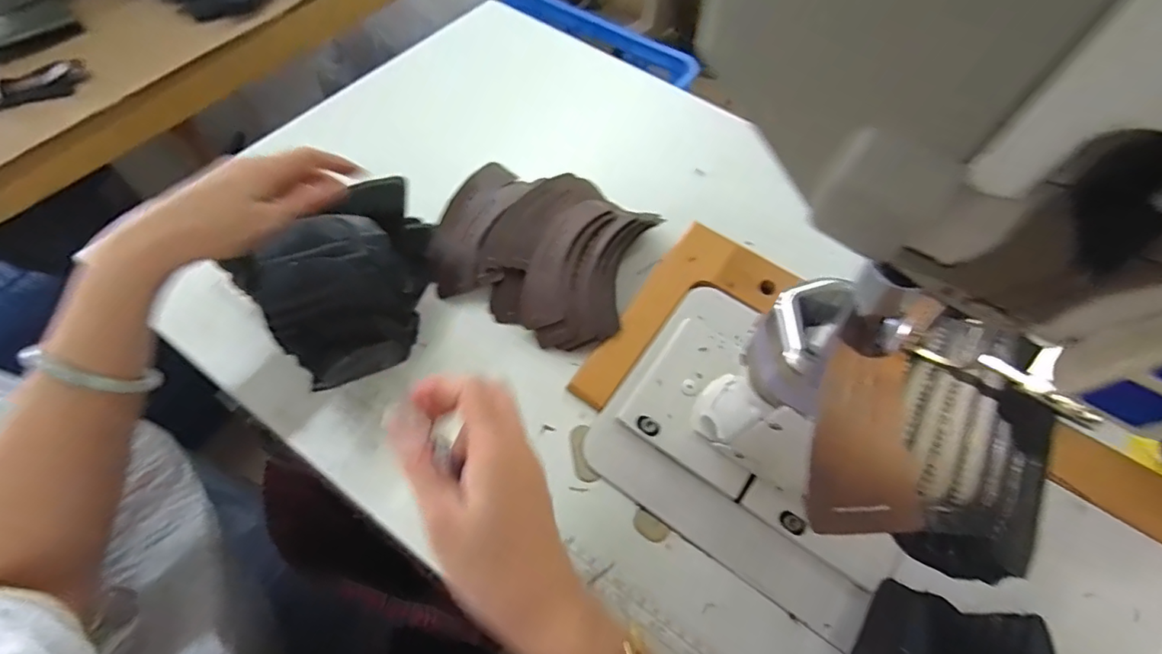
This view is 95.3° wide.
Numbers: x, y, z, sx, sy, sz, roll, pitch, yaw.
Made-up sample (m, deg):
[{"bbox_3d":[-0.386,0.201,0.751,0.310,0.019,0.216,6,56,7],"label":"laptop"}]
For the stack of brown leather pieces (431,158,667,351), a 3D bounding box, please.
[{"bbox_3d":[-0.037,-0.076,0.464,0.176,0.031,0.165,19,60,9],"label":"stack of brown leather pieces"}]

